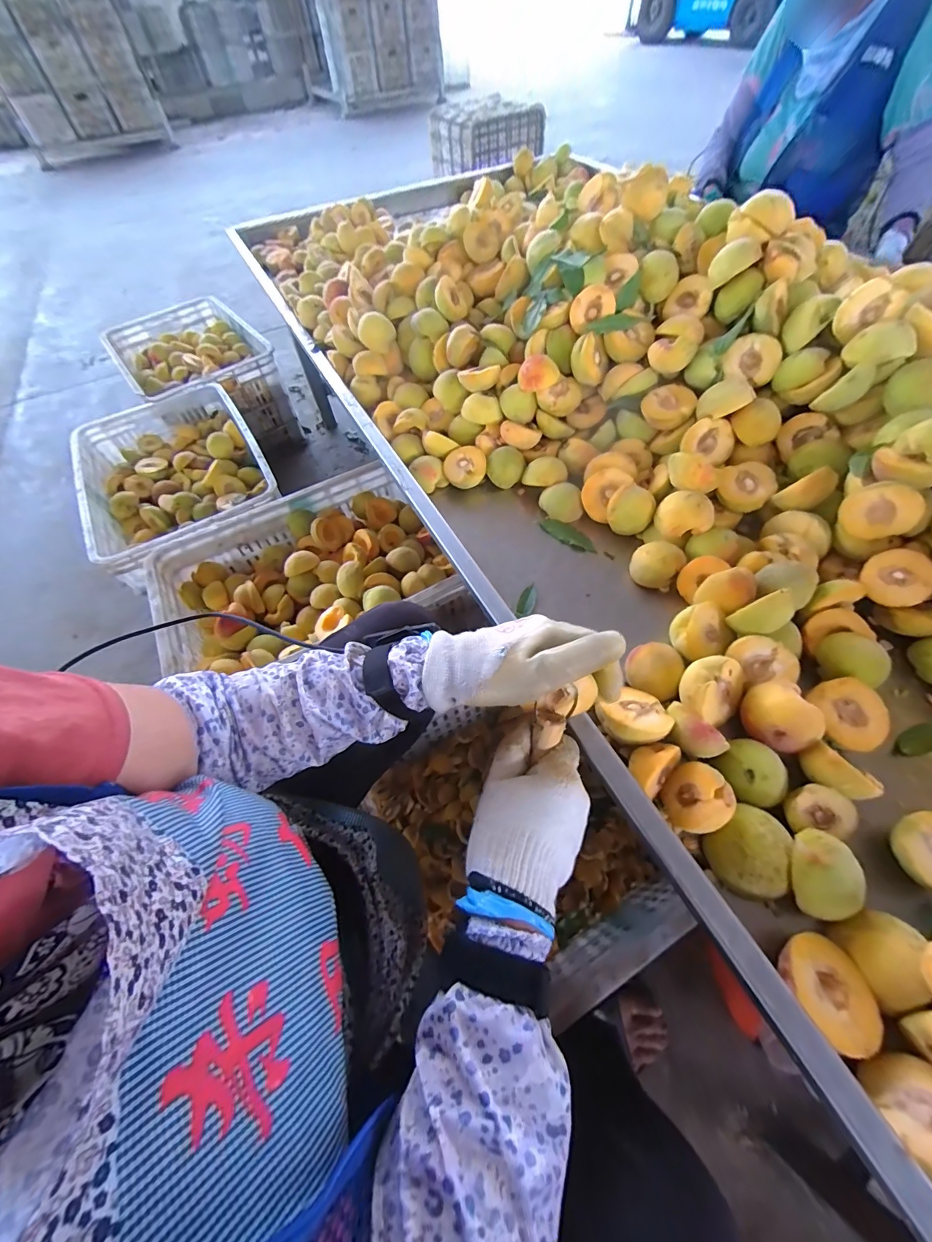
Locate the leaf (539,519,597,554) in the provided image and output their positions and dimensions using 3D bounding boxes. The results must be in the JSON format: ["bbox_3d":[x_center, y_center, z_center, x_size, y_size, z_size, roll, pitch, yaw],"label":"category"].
[{"bbox_3d":[0.131,-0.110,0.536,0.029,0.005,0.080,-41,64,-20],"label":"leaf"}]

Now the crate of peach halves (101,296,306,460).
[{"bbox_3d":[-0.782,-0.721,1.267,0.357,0.238,0.522,-36,63,-17],"label":"crate of peach halves"}]

